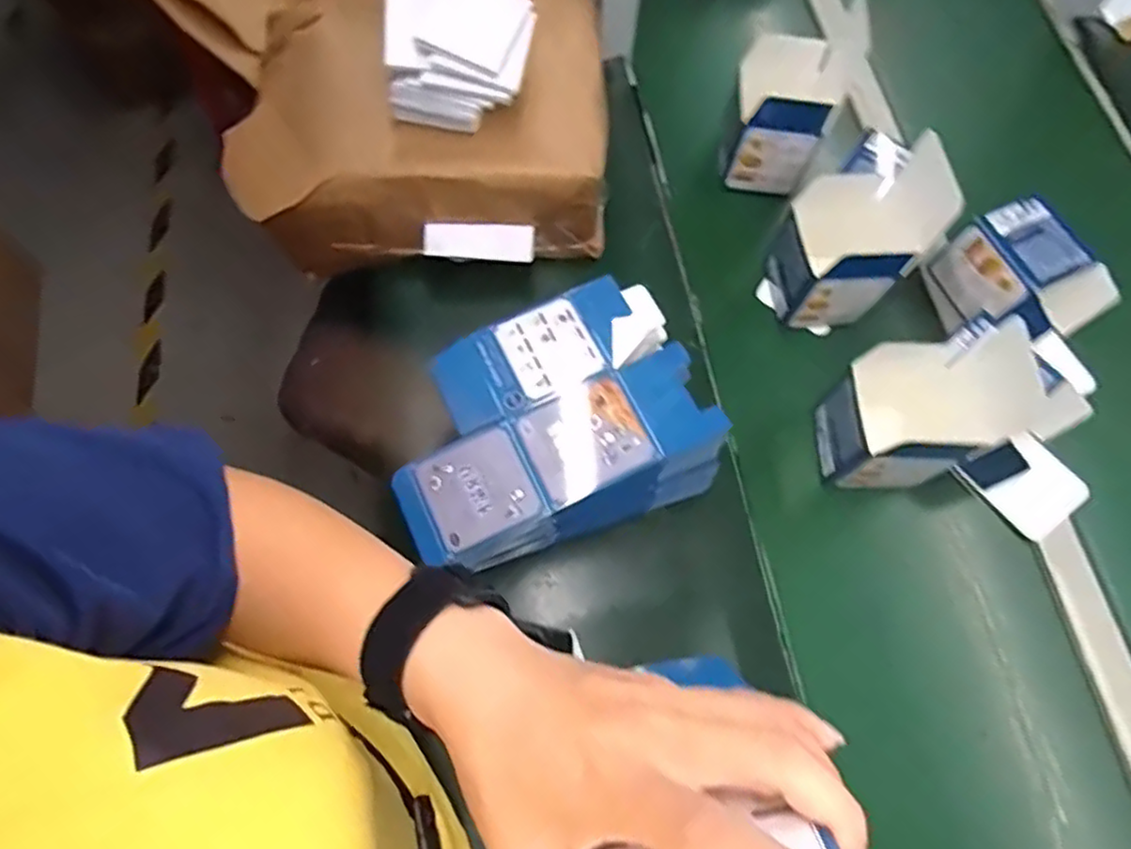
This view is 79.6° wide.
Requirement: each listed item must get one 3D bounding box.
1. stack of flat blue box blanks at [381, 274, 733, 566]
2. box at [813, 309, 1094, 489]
[{"bbox_3d":[-0.016,0.008,0.558,0.239,0.105,0.164,-24,69,-8],"label":"stack of flat blue box blanks"},{"bbox_3d":[0.294,-0.013,0.566,0.110,0.165,0.092,0,68,1],"label":"box"}]

